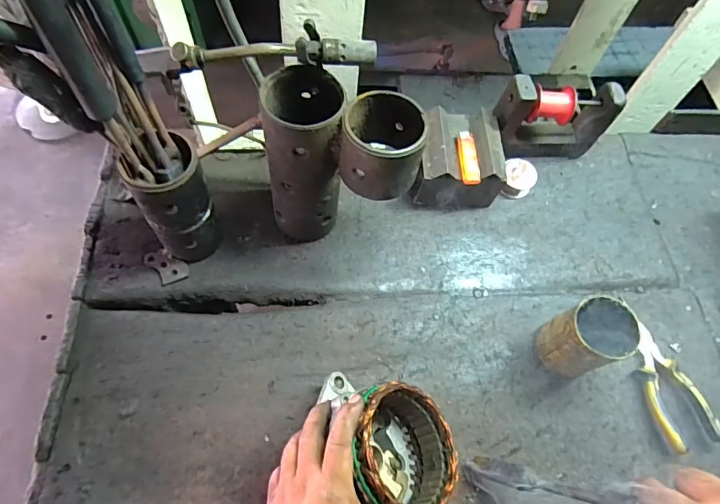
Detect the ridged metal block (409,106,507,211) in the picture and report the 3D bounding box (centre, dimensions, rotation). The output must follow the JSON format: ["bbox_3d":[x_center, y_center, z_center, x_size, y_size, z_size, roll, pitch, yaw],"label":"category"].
[{"bbox_3d":[0.145,-0.134,0.667,0.123,0.096,0.119,6,62,-2],"label":"ridged metal block"}]

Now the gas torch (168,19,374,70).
[{"bbox_3d":[-0.087,-0.206,0.463,0.206,0.046,0.033,0,62,-5],"label":"gas torch"}]

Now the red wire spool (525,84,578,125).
[{"bbox_3d":[0.273,-0.212,0.645,0.064,0.044,0.048,1,62,-4],"label":"red wire spool"}]

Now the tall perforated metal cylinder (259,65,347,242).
[{"bbox_3d":[-0.067,-0.107,0.566,0.092,0.233,0.101,4,62,-3],"label":"tall perforated metal cylinder"}]

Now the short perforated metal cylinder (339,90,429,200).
[{"bbox_3d":[0.024,-0.111,0.480,0.088,0.073,0.098,17,62,4],"label":"short perforated metal cylinder"}]

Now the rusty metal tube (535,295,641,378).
[{"bbox_3d":[0.269,0.107,0.547,0.074,0.123,0.071,2,62,-4],"label":"rusty metal tube"}]

